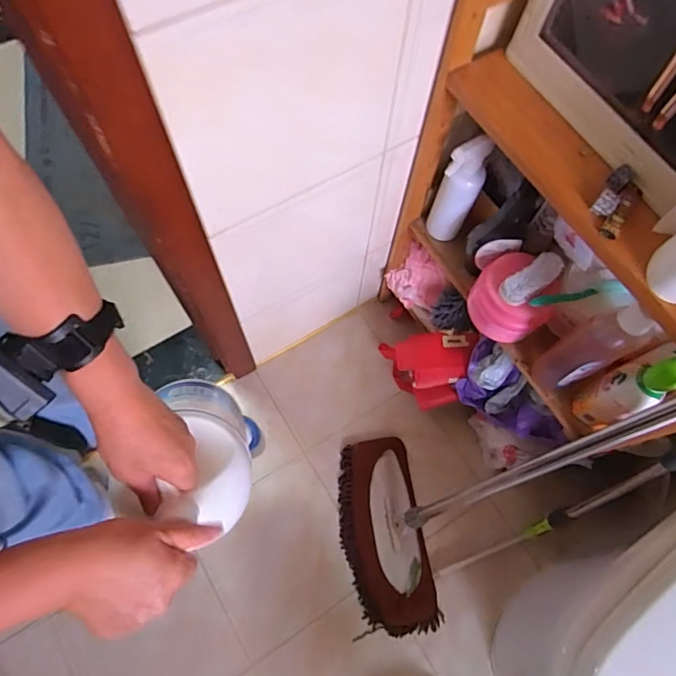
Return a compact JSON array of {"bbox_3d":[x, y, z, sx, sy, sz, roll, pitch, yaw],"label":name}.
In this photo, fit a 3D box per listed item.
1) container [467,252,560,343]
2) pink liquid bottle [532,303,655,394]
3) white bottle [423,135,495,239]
[{"bbox_3d":[0.288,-0.068,0.830,0.110,0.115,0.134,-37,75,-15],"label":"container"},{"bbox_3d":[0.365,0.023,0.745,0.058,0.218,0.069,-29,73,-13],"label":"pink liquid bottle"},{"bbox_3d":[0.197,-0.239,0.822,0.061,0.223,0.054,26,70,8],"label":"white bottle"}]

